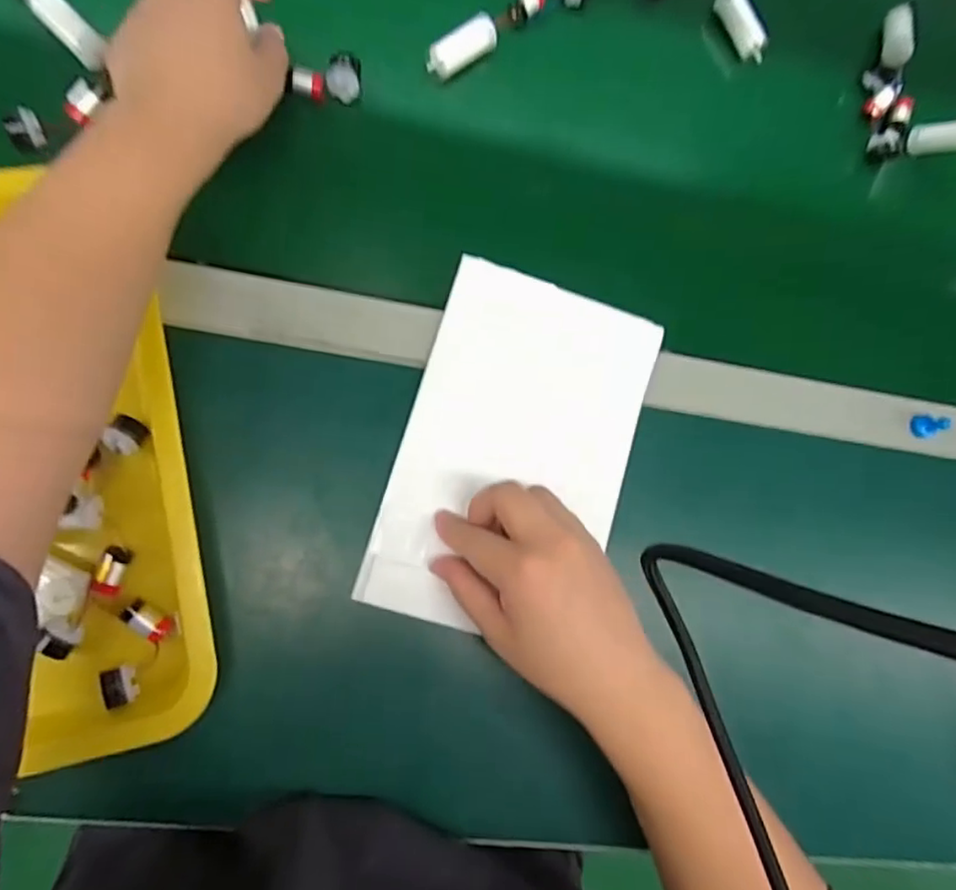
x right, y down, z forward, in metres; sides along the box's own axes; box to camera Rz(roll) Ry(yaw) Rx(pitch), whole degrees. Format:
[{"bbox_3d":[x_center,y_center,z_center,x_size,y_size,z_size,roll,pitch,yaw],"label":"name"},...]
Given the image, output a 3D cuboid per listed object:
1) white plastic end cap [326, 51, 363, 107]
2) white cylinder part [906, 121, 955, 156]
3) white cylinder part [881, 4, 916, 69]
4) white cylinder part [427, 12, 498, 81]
[{"bbox_3d":[-0.092,-0.250,0.422,0.024,0.012,0.031,-7,109,-11],"label":"white plastic end cap"},{"bbox_3d":[0.371,-0.243,0.487,0.018,0.056,0.022,25,84,-48],"label":"white cylinder part"},{"bbox_3d":[0.342,-0.335,0.501,0.016,0.017,0.065,15,73,-6],"label":"white cylinder part"},{"bbox_3d":[-0.011,-0.281,0.440,0.055,0.025,0.021,-38,93,-6],"label":"white cylinder part"}]

